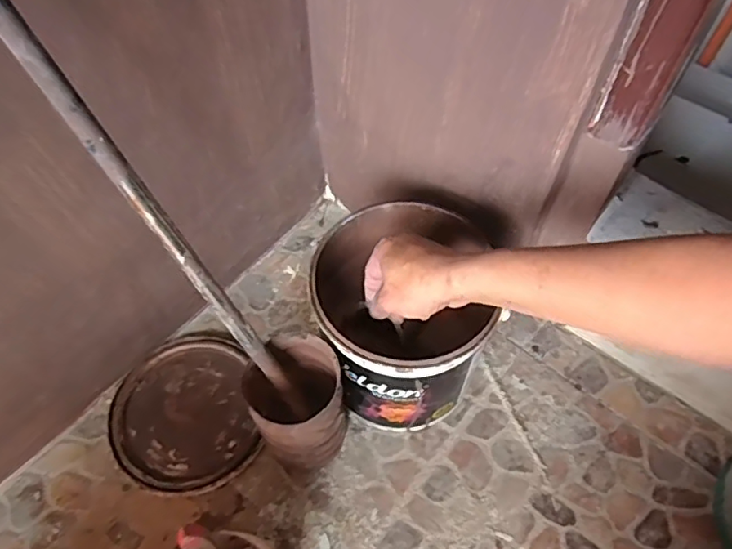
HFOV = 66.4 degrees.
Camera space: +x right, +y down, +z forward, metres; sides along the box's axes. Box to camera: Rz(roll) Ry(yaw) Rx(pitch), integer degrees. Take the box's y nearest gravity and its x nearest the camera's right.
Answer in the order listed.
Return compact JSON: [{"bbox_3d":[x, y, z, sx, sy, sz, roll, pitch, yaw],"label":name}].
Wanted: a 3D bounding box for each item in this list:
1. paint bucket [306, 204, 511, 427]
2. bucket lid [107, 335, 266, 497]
[{"bbox_3d":[0.035,0.051,0.592,0.172,0.183,0.174,0,57,1],"label":"paint bucket"},{"bbox_3d":[-0.202,0.152,0.617,0.150,0.009,0.174,-14,58,-8],"label":"bucket lid"}]

